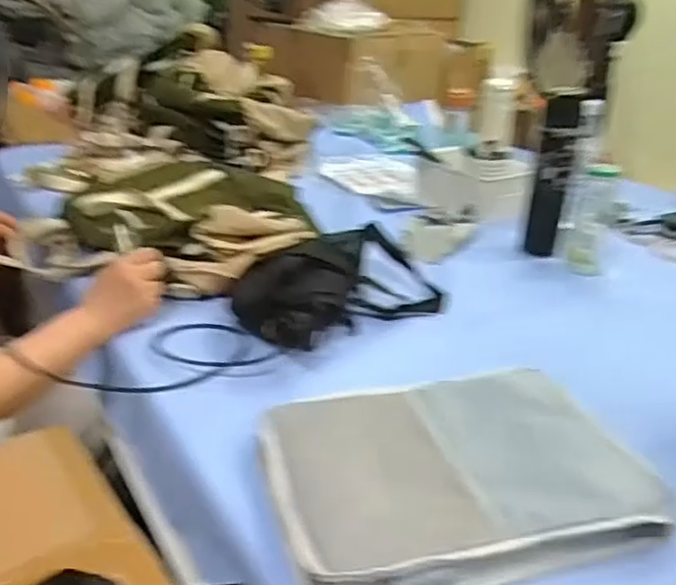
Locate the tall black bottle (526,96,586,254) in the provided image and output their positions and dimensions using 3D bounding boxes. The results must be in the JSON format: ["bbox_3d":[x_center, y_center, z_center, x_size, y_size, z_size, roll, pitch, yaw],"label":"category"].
[{"bbox_3d":[0.351,-0.190,1.080,0.063,0.251,0.049,11,26,18],"label":"tall black bottle"}]

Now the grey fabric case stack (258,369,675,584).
[{"bbox_3d":[0.102,0.150,0.574,0.313,0.039,0.232,-4,25,-15],"label":"grey fabric case stack"}]

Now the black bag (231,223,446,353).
[{"bbox_3d":[-0.012,-0.012,0.860,0.273,0.093,0.191,-19,32,-39],"label":"black bag"}]

